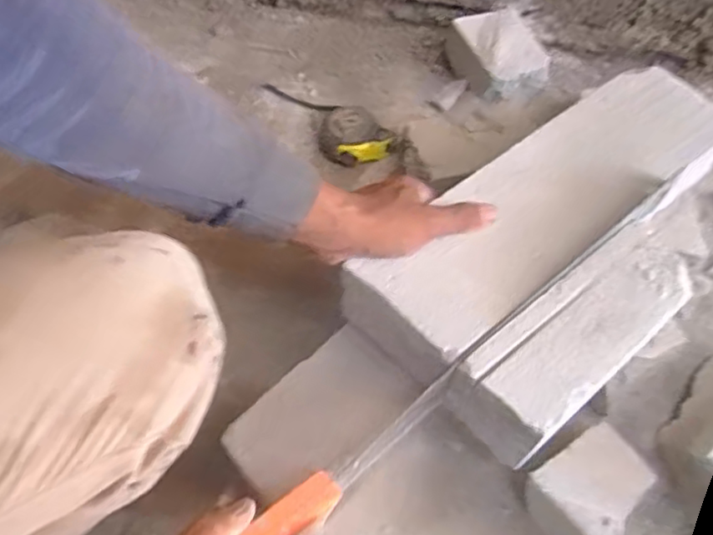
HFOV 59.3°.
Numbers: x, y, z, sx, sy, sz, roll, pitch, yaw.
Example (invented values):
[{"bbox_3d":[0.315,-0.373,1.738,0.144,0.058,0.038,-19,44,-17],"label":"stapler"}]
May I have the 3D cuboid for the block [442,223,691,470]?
[{"bbox_3d":[0.181,0.059,0.521,0.218,0.088,0.079,-35,67,-20],"label":"block"}]

